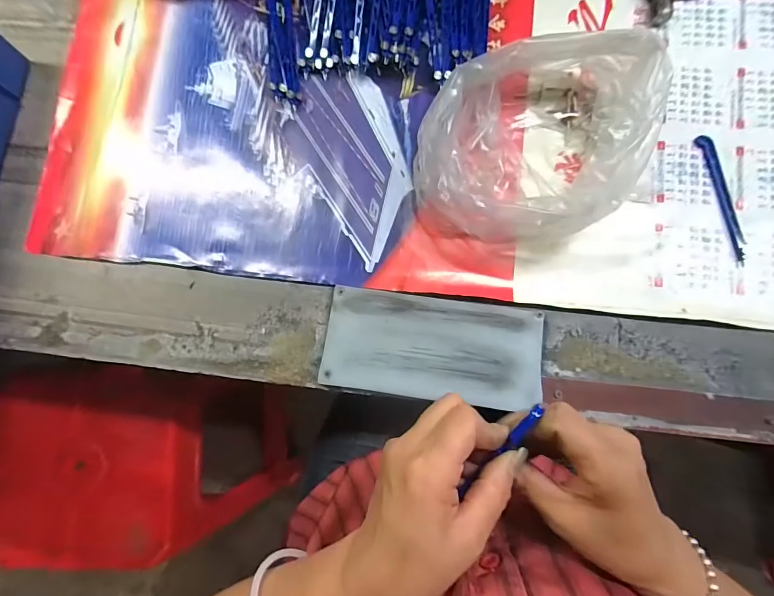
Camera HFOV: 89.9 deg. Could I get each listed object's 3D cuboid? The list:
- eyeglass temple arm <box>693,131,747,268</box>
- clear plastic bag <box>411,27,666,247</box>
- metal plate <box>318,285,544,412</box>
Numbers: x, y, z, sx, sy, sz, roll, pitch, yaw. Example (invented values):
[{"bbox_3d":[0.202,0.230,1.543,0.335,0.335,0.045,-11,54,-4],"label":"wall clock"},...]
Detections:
[{"bbox_3d":[0.315,-0.093,0.362,0.015,0.008,0.126,-12,82,2],"label":"eyeglass temple arm"},{"bbox_3d":[0.137,-0.143,0.351,0.221,0.067,0.165,-34,82,-1],"label":"clear plastic bag"},{"bbox_3d":[0.041,0.046,0.359,0.195,0.009,0.092,7,84,4],"label":"metal plate"}]

